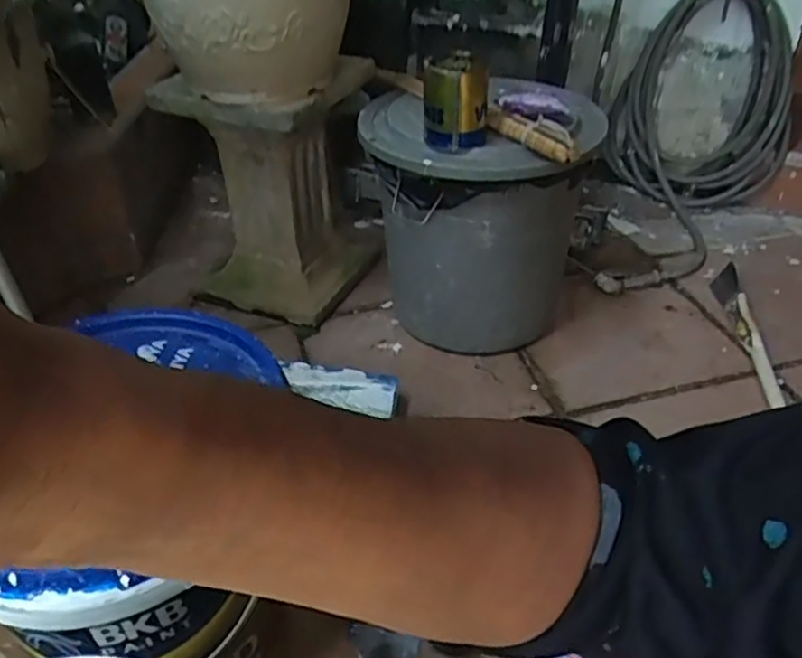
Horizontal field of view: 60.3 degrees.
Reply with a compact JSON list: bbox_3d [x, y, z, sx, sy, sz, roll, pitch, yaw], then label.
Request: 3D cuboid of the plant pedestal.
[{"bbox_3d":[-0.242,-0.285,1.394,0.323,0.449,0.288,12,39,17],"label":"plant pedestal"}]

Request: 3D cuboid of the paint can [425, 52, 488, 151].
[{"bbox_3d":[0.083,-0.350,1.057,0.095,0.118,0.094,0,37,0],"label":"paint can"}]

